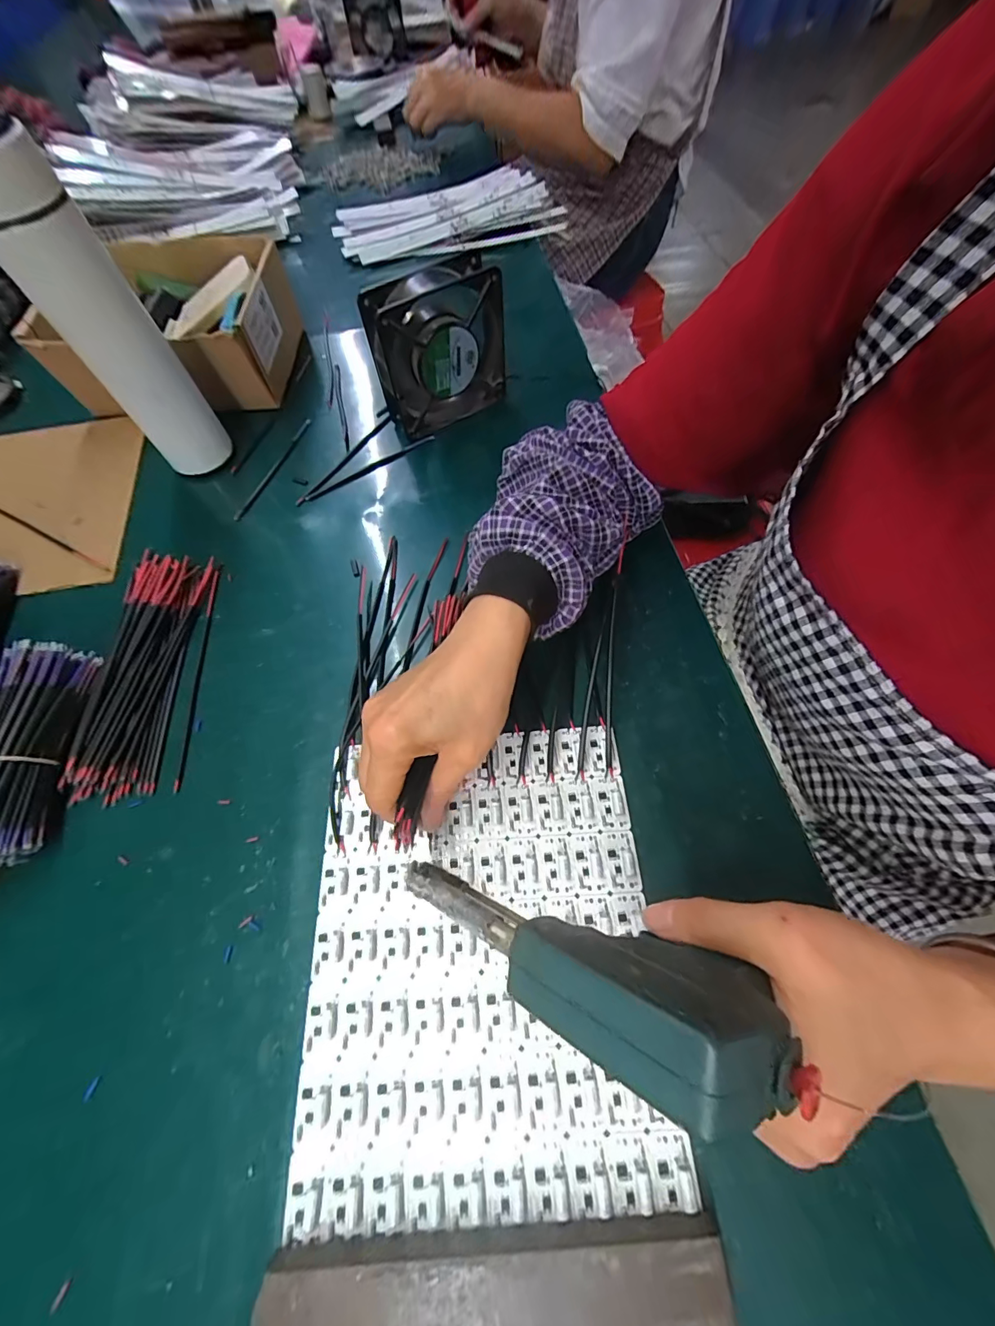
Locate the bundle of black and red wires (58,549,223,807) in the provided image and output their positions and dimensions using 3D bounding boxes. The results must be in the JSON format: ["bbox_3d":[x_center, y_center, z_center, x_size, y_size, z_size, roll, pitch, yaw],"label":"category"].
[{"bbox_3d":[-0.277,0.000,0.357,0.074,0.012,0.211,-7,63,-1],"label":"bundle of black and red wires"}]

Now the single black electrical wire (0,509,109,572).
[{"bbox_3d":[-0.433,-0.122,0.424,0.177,0.007,0.006,25,67,14],"label":"single black electrical wire"}]

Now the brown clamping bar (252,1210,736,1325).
[{"bbox_3d":[-0.003,0.276,0.195,0.198,0.018,0.037,-6,63,0],"label":"brown clamping bar"}]

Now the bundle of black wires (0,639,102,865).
[{"bbox_3d":[-0.325,0.057,0.311,0.051,0.040,0.149,-15,64,-5],"label":"bundle of black wires"}]

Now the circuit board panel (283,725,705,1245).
[{"bbox_3d":[-0.011,0.158,0.263,0.194,0.007,0.233,-5,63,0],"label":"circuit board panel"}]

